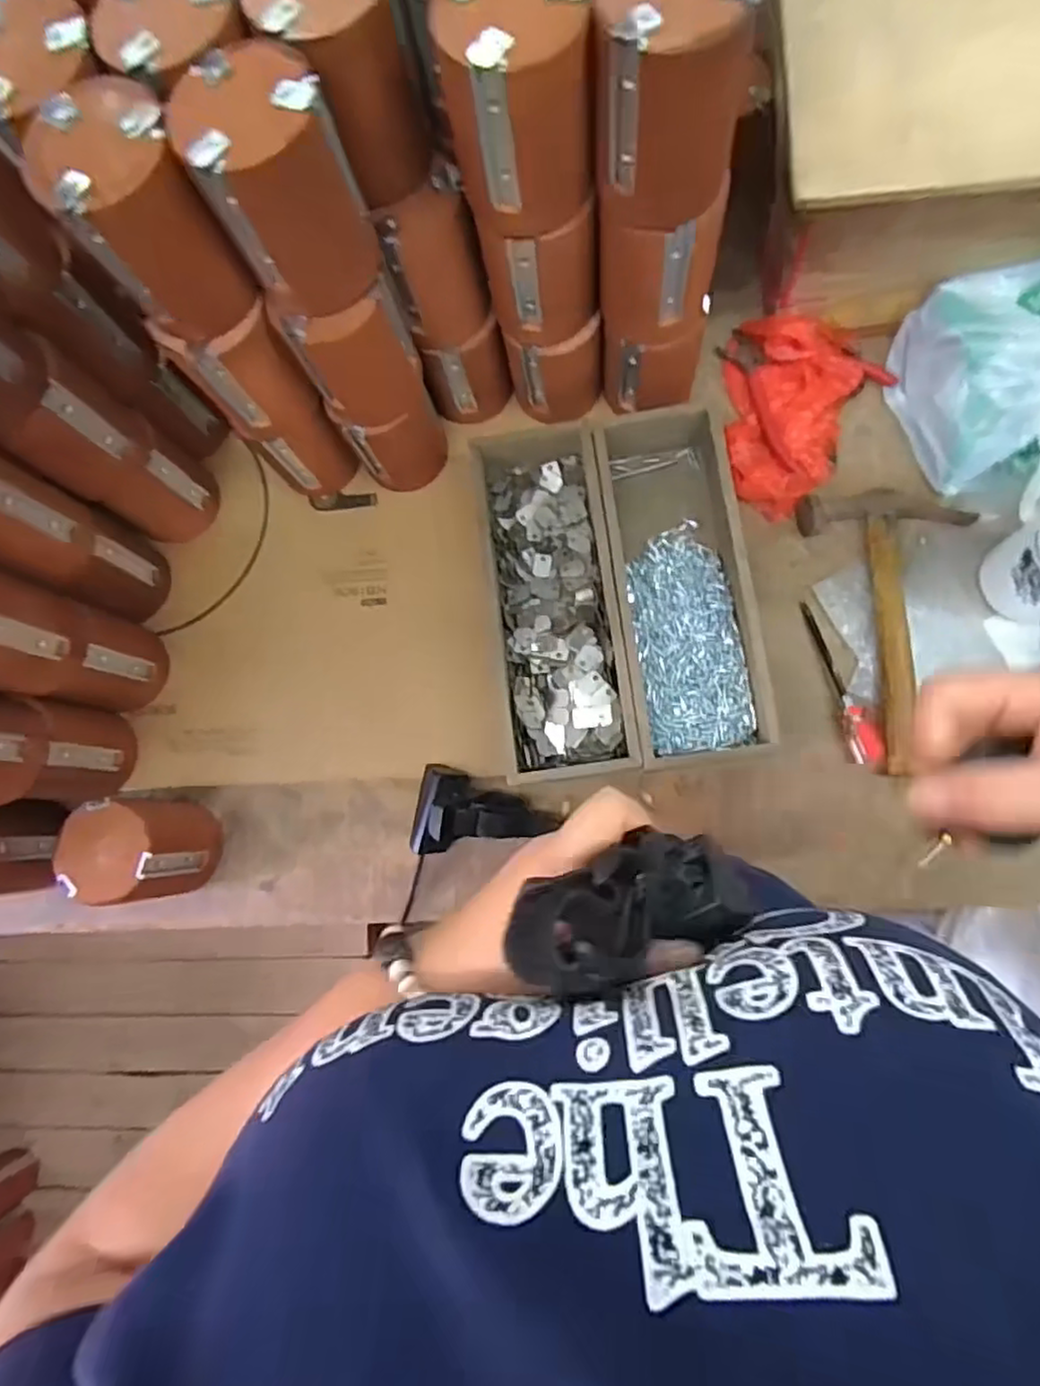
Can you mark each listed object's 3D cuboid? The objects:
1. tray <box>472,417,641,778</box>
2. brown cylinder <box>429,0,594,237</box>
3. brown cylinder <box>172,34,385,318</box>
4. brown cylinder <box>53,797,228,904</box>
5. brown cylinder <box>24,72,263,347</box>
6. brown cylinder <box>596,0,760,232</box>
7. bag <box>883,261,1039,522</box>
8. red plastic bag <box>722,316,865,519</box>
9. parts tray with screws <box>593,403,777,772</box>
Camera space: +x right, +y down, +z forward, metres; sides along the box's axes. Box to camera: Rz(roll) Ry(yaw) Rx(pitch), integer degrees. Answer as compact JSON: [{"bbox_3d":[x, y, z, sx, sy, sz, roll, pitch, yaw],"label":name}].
[{"bbox_3d":[0.027,-0.077,0.565,0.101,0.065,0.292,-8,82,4],"label":"tray"},{"bbox_3d":[-0.001,-0.329,0.380,0.079,0.100,0.078,-9,82,4],"label":"brown cylinder"},{"bbox_3d":[-0.133,-0.288,0.390,0.081,0.102,0.076,-20,81,3],"label":"brown cylinder"},{"bbox_3d":[-0.309,0.127,0.562,0.077,0.112,0.076,-1,82,5],"label":"brown cylinder"},{"bbox_3d":[-0.215,-0.275,0.399,0.072,0.112,0.075,-1,82,5],"label":"brown cylinder"},{"bbox_3d":[0.082,-0.327,0.371,0.077,0.098,0.082,6,83,6],"label":"brown cylinder"},{"bbox_3d":[0.432,-0.259,0.547,0.195,0.115,0.187,-19,81,3],"label":"bag"},{"bbox_3d":[0.233,-0.243,0.594,0.112,0.043,0.170,9,83,7],"label":"red plastic bag"},{"bbox_3d":[0.127,-0.085,0.558,0.100,0.070,0.271,-8,82,4],"label":"parts tray with screws"}]

